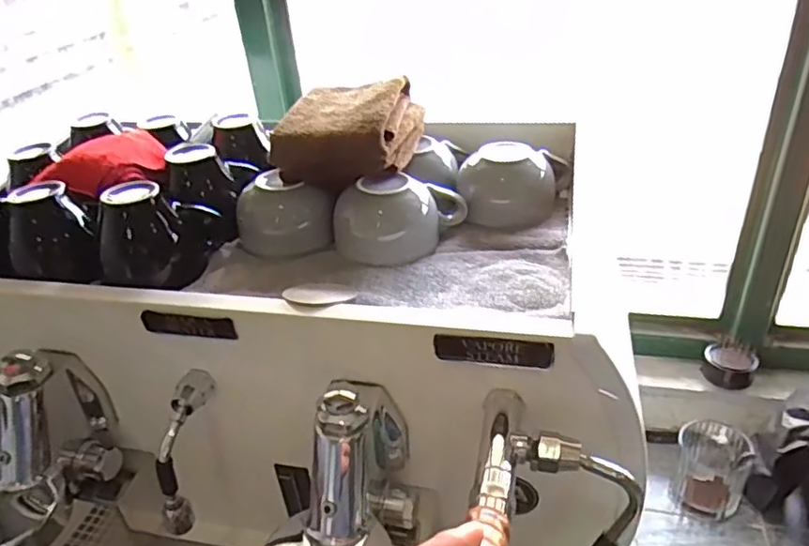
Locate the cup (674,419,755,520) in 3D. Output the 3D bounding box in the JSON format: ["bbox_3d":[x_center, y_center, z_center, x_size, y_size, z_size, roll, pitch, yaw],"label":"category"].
[{"bbox_3d":[0.391,0.246,0.787,0.079,0.086,0.093,22,41,34],"label":"cup"}]

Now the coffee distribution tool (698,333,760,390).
[{"bbox_3d":[0.443,0.121,0.845,0.067,0.049,0.058,18,39,30],"label":"coffee distribution tool"}]

